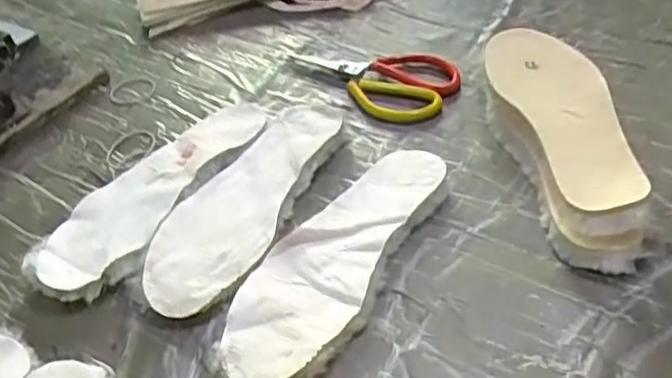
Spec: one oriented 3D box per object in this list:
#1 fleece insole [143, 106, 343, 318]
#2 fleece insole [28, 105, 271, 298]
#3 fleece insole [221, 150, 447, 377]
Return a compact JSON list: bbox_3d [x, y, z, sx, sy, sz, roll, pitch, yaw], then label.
[{"bbox_3d":[-0.075,0.007,0.576,0.083,0.019,0.252,12,45,20],"label":"fleece insole"},{"bbox_3d":[-0.157,-0.004,0.597,0.089,0.018,0.258,19,49,32],"label":"fleece insole"},{"bbox_3d":[0.000,0.050,0.521,0.091,0.021,0.255,17,47,25],"label":"fleece insole"}]

